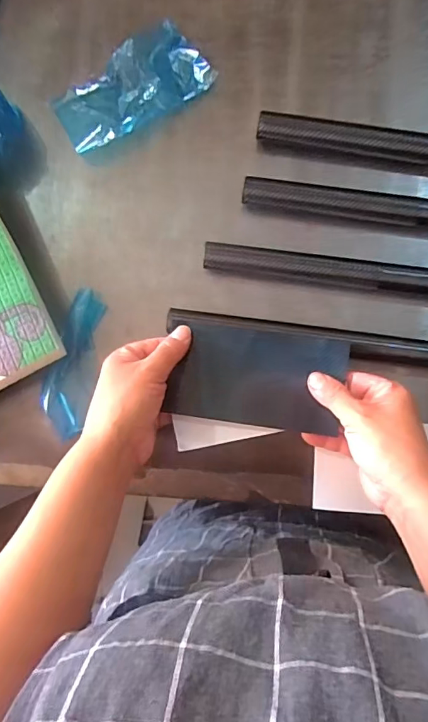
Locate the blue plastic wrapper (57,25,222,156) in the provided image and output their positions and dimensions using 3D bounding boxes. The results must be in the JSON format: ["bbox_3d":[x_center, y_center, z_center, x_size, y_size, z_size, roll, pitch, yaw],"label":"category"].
[{"bbox_3d":[-0.079,-0.257,0.443,0.144,0.015,0.070,-25,87,4],"label":"blue plastic wrapper"}]

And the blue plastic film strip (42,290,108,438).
[{"bbox_3d":[-0.131,0.002,0.435,0.032,0.017,0.137,14,90,5],"label":"blue plastic film strip"}]

